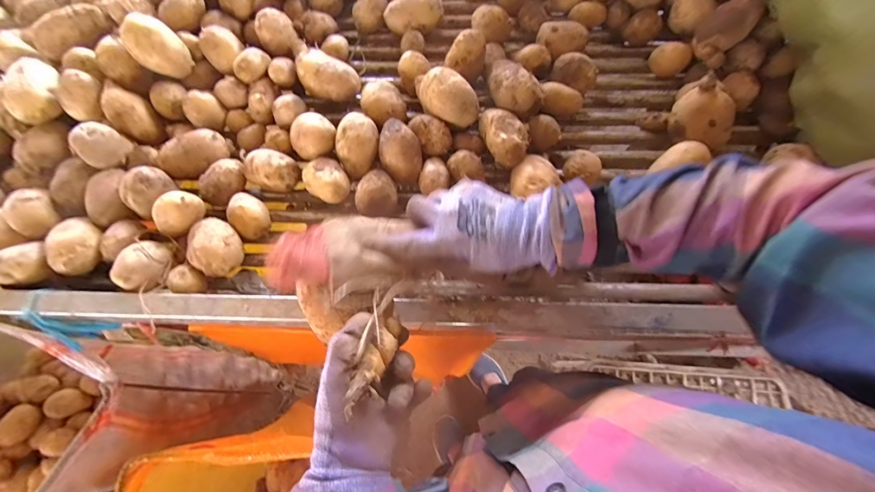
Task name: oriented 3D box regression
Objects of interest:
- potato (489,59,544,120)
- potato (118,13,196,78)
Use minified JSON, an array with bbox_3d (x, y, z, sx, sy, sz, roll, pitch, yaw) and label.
[{"bbox_3d":[0.095,-0.202,0.464,0.046,0.043,0.087,-23,74,-10],"label":"potato"},{"bbox_3d":[-0.362,-0.256,0.479,0.077,0.048,0.048,39,41,-14],"label":"potato"}]

